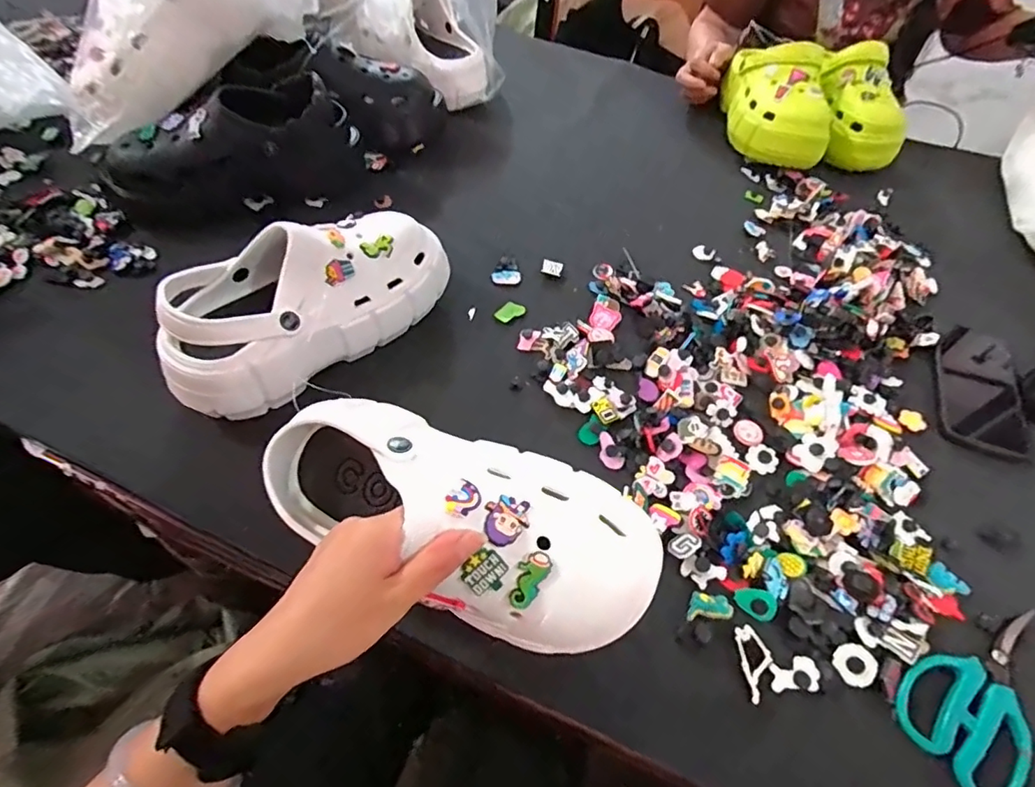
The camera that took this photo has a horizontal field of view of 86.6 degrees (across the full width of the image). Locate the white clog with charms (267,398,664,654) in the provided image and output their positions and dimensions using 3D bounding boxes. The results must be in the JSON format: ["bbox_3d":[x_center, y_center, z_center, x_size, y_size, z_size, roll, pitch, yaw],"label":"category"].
[{"bbox_3d":[-0.035,0.068,0.348,0.249,0.083,0.116,19,54,17],"label":"white clog with charms"}]

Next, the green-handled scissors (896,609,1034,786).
[{"bbox_3d":[0.334,0.208,0.391,0.145,0.006,0.084,-36,65,-26],"label":"green-handled scissors"}]

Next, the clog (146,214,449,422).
[{"bbox_3d":[-0.188,-0.081,0.503,0.263,0.121,0.097,-36,65,-26],"label":"clog"}]

